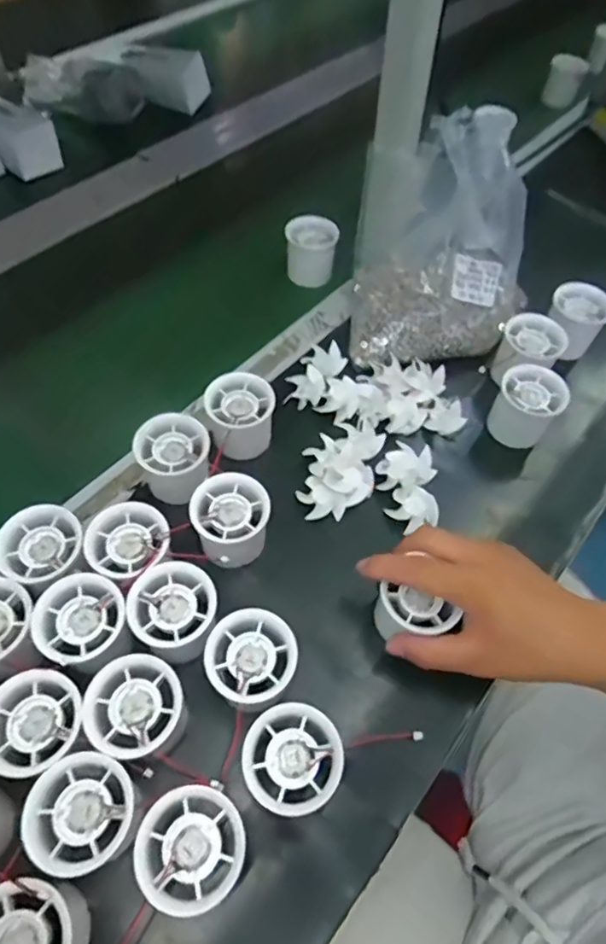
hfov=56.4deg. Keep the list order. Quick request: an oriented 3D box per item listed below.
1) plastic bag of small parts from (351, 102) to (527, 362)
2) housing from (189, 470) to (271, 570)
[{"bbox_3d":[0.133,-0.206,0.515,0.162,0.188,0.132,8,57,3],"label":"plastic bag of small parts"},{"bbox_3d":[-0.054,0.039,0.431,0.054,0.054,0.055,1,56,-2],"label":"housing"}]

